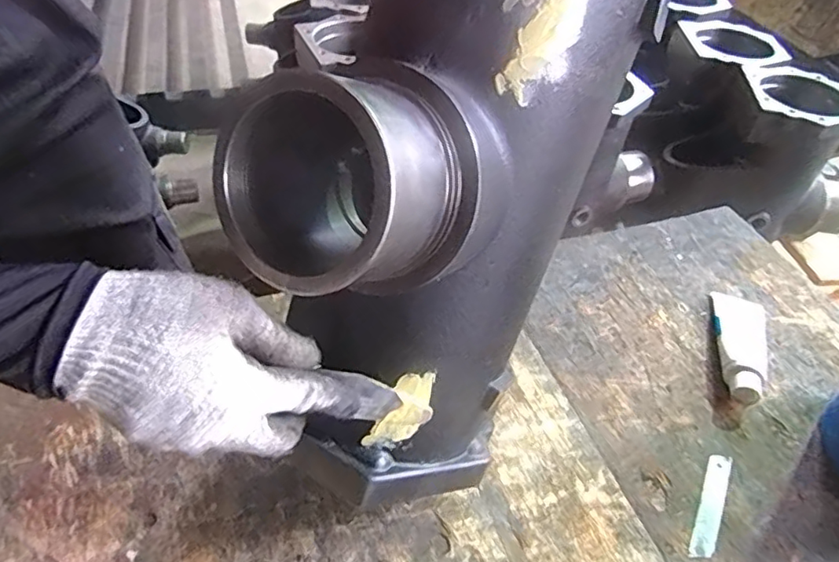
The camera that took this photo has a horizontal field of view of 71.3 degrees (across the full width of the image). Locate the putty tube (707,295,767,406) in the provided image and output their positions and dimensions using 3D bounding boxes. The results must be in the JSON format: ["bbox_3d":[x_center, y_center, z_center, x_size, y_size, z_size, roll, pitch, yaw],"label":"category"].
[{"bbox_3d":[0.325,0.061,0.585,0.052,0.030,0.148,17,47,10],"label":"putty tube"}]

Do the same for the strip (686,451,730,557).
[{"bbox_3d":[0.242,0.185,0.484,0.020,0.004,0.100,24,49,17],"label":"strip"}]

